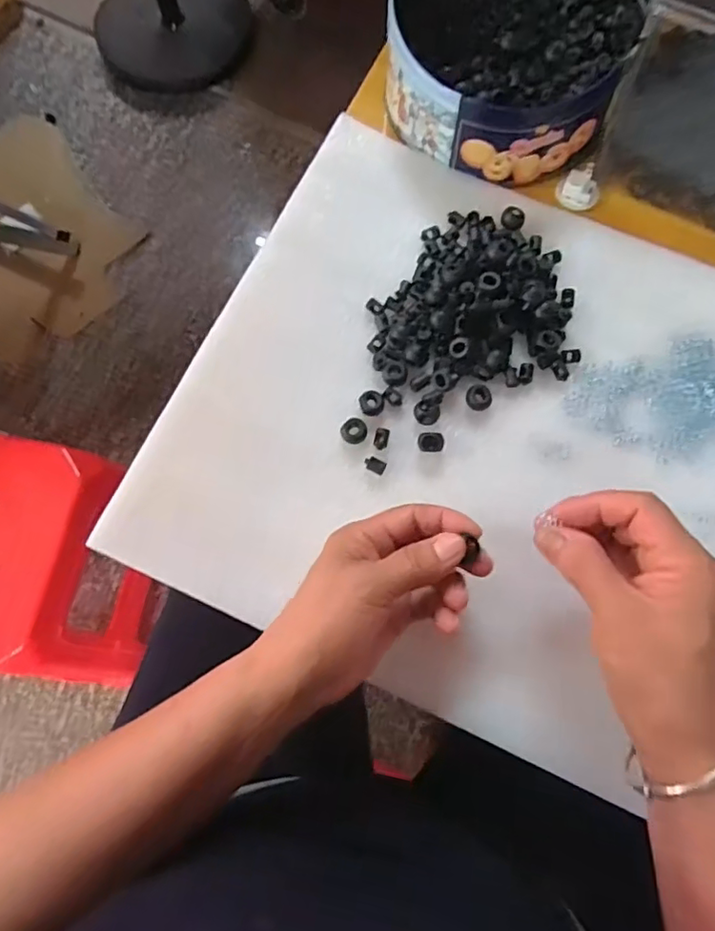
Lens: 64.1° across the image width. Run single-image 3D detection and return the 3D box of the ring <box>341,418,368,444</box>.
[{"bbox_3d":[-0.002,-0.023,0.387,0.017,0.007,0.016,0,74,0],"label":"ring"}]

